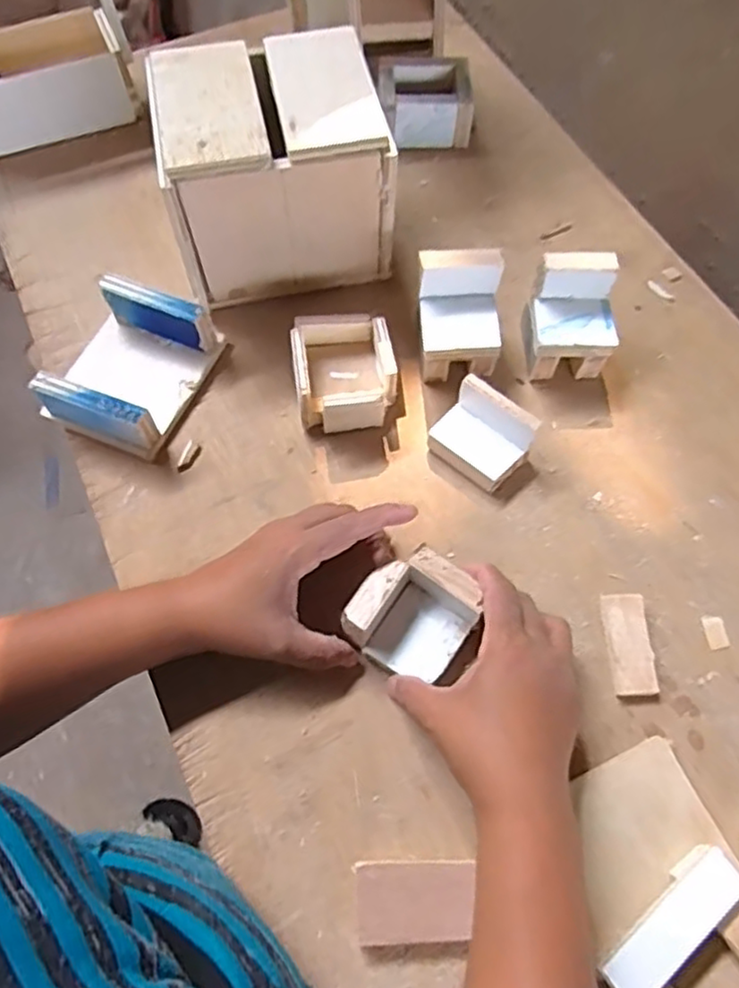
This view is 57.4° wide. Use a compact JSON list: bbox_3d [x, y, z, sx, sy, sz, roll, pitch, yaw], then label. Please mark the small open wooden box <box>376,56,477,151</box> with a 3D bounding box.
[{"bbox_3d":[0.052,-0.369,0.642,0.085,0.045,0.073,-4,65,-1],"label":"small open wooden box"}]

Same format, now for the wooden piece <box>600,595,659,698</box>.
[{"bbox_3d":[0.168,0.098,0.440,0.027,0.012,0.064,-1,65,1],"label":"wooden piece"}]

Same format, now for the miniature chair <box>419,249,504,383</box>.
[{"bbox_3d":[0.066,-0.131,0.509,0.061,0.075,0.064,-1,65,1],"label":"miniature chair"}]

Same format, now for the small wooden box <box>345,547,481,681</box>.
[{"bbox_3d":[0.029,0.075,0.423,0.067,0.034,0.069,34,70,15],"label":"small wooden box"}]

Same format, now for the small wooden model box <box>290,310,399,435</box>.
[{"bbox_3d":[-0.020,-0.091,0.508,0.076,0.046,0.082,-7,65,-2],"label":"small wooden model box"}]

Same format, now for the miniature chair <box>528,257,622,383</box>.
[{"bbox_3d":[0.152,-0.132,0.512,0.062,0.076,0.061,-2,65,0],"label":"miniature chair"}]

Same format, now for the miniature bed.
[{"bbox_3d":[-0.182,-0.095,0.509,0.103,0.051,0.113,17,66,9],"label":"miniature bed"}]

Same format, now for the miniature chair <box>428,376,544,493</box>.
[{"bbox_3d":[0.081,-0.041,0.487,0.062,0.046,0.050,41,72,18],"label":"miniature chair"}]

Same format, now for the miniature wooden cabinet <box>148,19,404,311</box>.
[{"bbox_3d":[-0.074,-0.244,0.526,0.157,0.142,0.128,-13,65,-5],"label":"miniature wooden cabinet"}]

